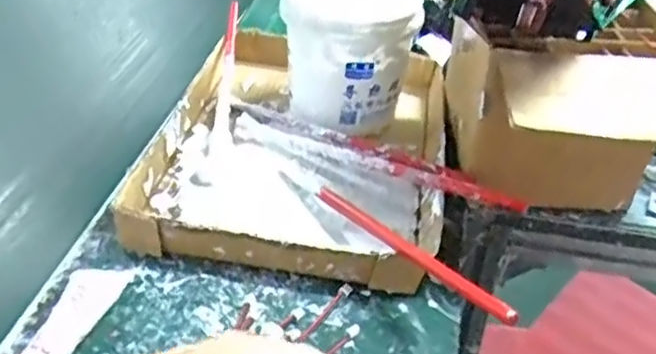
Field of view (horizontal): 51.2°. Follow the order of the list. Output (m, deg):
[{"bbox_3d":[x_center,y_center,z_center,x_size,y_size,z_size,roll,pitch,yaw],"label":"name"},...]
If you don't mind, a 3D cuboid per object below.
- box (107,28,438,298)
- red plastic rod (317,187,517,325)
[{"bbox_3d":[-0.016,-0.041,0.602,0.241,0.042,0.323,8,37,7],"label":"box"},{"bbox_3d":[0.050,0.047,0.463,0.009,0.014,0.203,-17,28,-27],"label":"red plastic rod"}]

